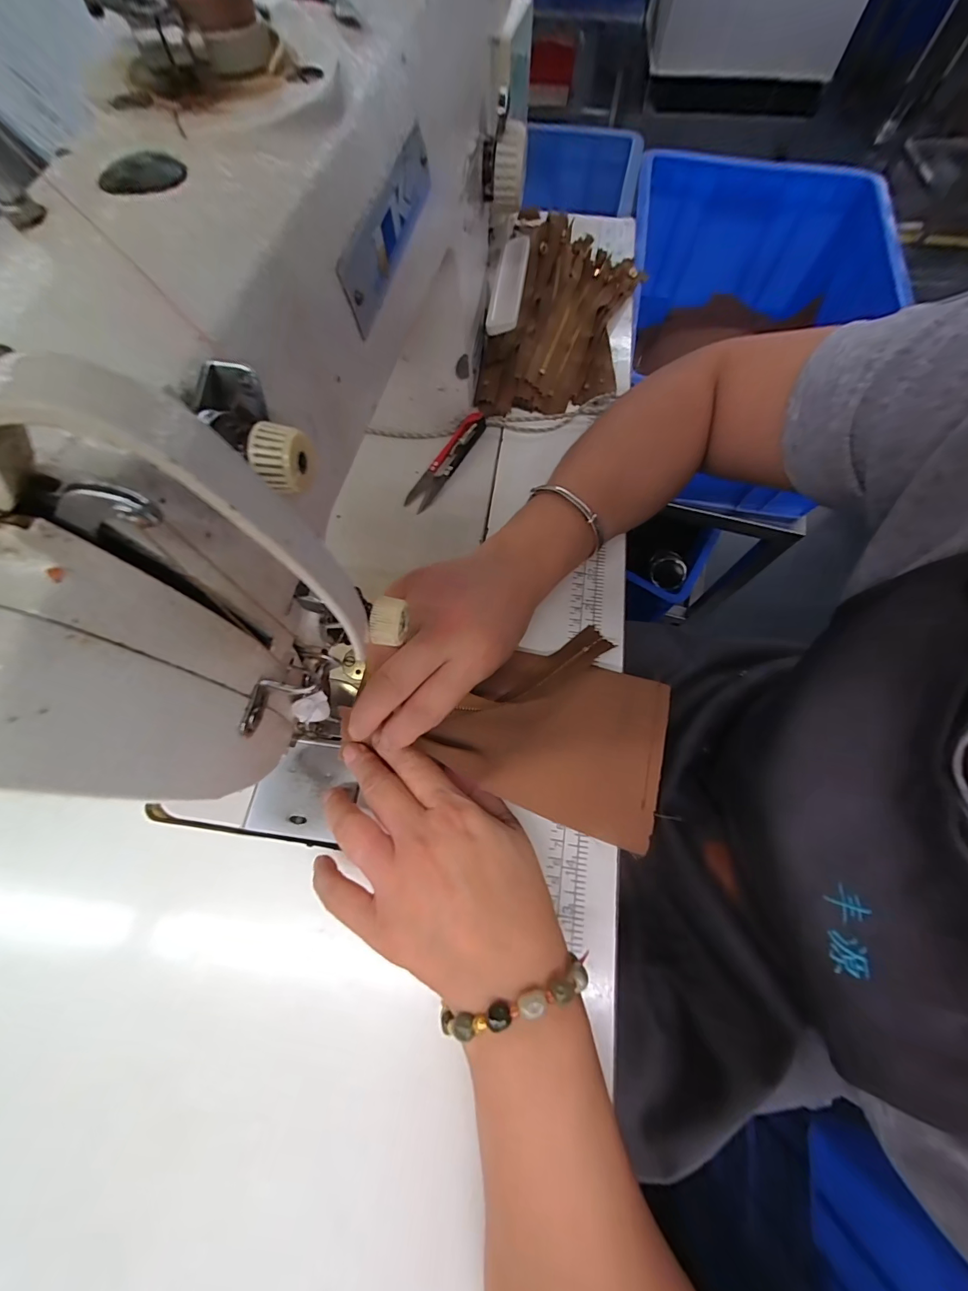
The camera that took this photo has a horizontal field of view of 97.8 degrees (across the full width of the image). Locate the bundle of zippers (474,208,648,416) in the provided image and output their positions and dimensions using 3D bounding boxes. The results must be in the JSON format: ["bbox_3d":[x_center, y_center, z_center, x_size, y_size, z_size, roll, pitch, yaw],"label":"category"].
[{"bbox_3d":[0.074,-0.316,0.402,0.123,0.043,0.232,12,70,3],"label":"bundle of zippers"}]

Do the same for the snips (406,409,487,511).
[{"bbox_3d":[-0.032,-0.156,0.353,0.021,0.013,0.102,27,71,9],"label":"snips"}]

